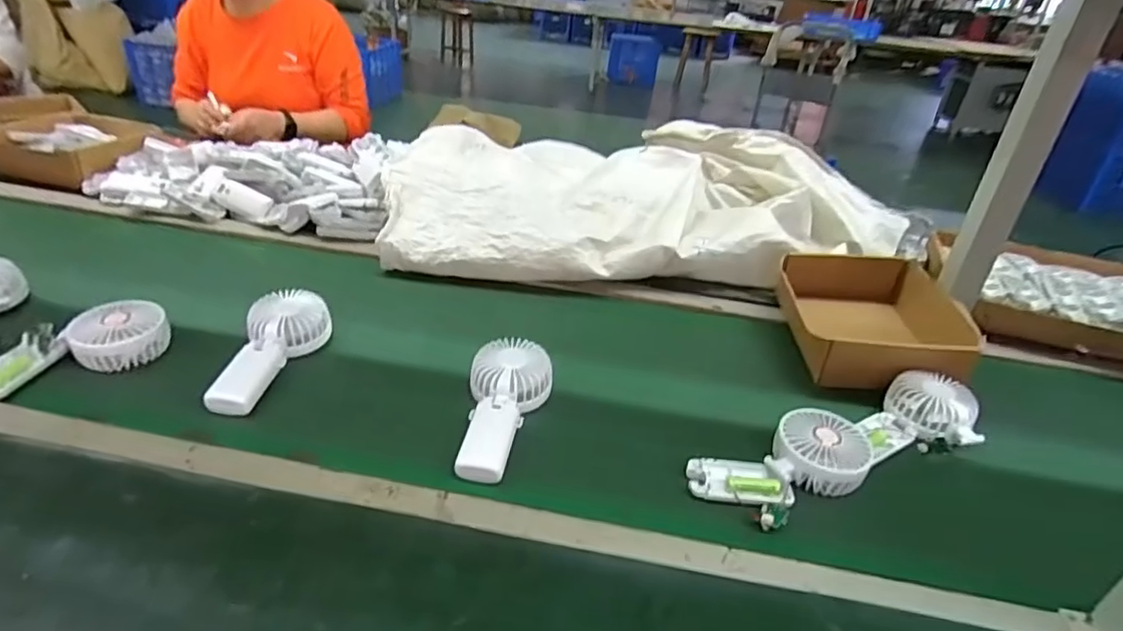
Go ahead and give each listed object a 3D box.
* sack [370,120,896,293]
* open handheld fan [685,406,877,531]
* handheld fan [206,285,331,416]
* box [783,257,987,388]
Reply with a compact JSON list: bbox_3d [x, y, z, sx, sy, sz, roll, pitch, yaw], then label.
[{"bbox_3d":[0.154,-0.190,0.980,0.850,0.162,0.329,4,34,-4],"label":"sack"},{"bbox_3d":[0.216,0.150,0.575,0.181,0.038,0.096,-17,38,-9],"label":"open handheld fan"},{"bbox_3d":[-0.316,0.037,0.654,0.081,0.046,0.174,4,34,-4],"label":"handheld fan"},{"bbox_3d":[0.408,-0.003,0.790,0.184,0.074,0.247,9,34,4],"label":"box"}]

